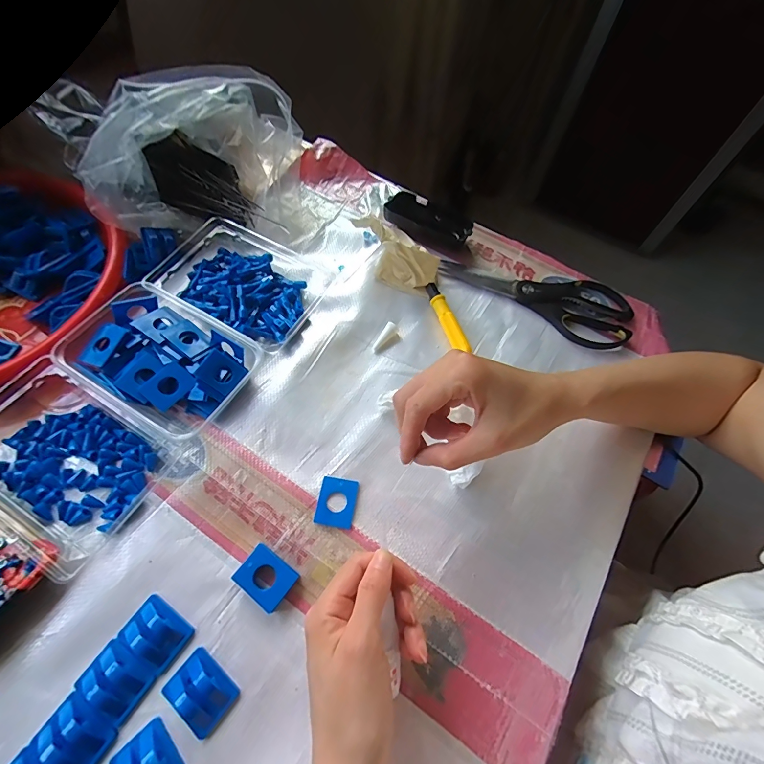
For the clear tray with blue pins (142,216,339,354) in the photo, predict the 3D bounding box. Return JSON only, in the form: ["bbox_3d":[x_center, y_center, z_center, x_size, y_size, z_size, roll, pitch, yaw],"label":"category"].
[{"bbox_3d":[-0.154,-0.117,0.433,0.180,0.031,0.133,26,64,10],"label":"clear tray with blue pins"}]

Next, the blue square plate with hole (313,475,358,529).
[{"bbox_3d":[-0.039,0.104,0.341,0.033,0.004,0.041,11,62,2],"label":"blue square plate with hole"}]

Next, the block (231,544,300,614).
[{"bbox_3d":[-0.091,0.153,0.308,0.042,0.013,0.033,35,66,14],"label":"block"}]

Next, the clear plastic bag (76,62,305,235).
[{"bbox_3d":[-0.211,-0.262,0.457,0.217,0.115,0.144,-7,63,-7],"label":"clear plastic bag"}]

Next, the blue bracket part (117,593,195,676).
[{"bbox_3d":[-0.168,0.183,0.286,0.045,0.016,0.033,33,65,13],"label":"blue bracket part"}]

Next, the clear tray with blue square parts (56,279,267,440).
[{"bbox_3d":[-0.209,-0.021,0.375,0.156,0.035,0.113,26,64,10],"label":"clear tray with blue square parts"}]

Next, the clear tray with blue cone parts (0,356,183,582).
[{"bbox_3d":[-0.284,0.057,0.332,0.187,0.031,0.116,29,64,11],"label":"clear tray with blue cone parts"}]

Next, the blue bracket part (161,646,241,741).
[{"bbox_3d":[-0.128,0.217,0.272,0.045,0.012,0.035,36,66,14],"label":"blue bracket part"}]

